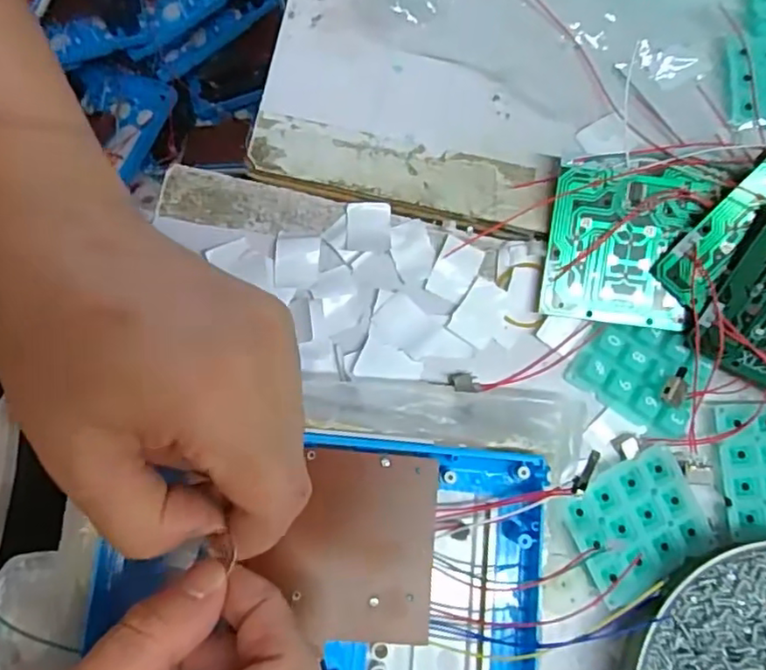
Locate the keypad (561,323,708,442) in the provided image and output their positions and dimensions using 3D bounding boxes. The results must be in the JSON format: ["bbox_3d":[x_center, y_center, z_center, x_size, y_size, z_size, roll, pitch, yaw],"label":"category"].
[{"bbox_3d":[0.118,0.016,0.281,0.056,0.013,0.042,25,84,7],"label":"keypad"}]

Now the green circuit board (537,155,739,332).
[{"bbox_3d":[0.113,-0.042,0.279,0.073,0.004,0.075,8,97,2],"label":"green circuit board"}]

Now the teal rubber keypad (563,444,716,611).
[{"bbox_3d":[0.112,0.083,0.269,0.059,0.007,0.048,-26,82,-7],"label":"teal rubber keypad"}]

